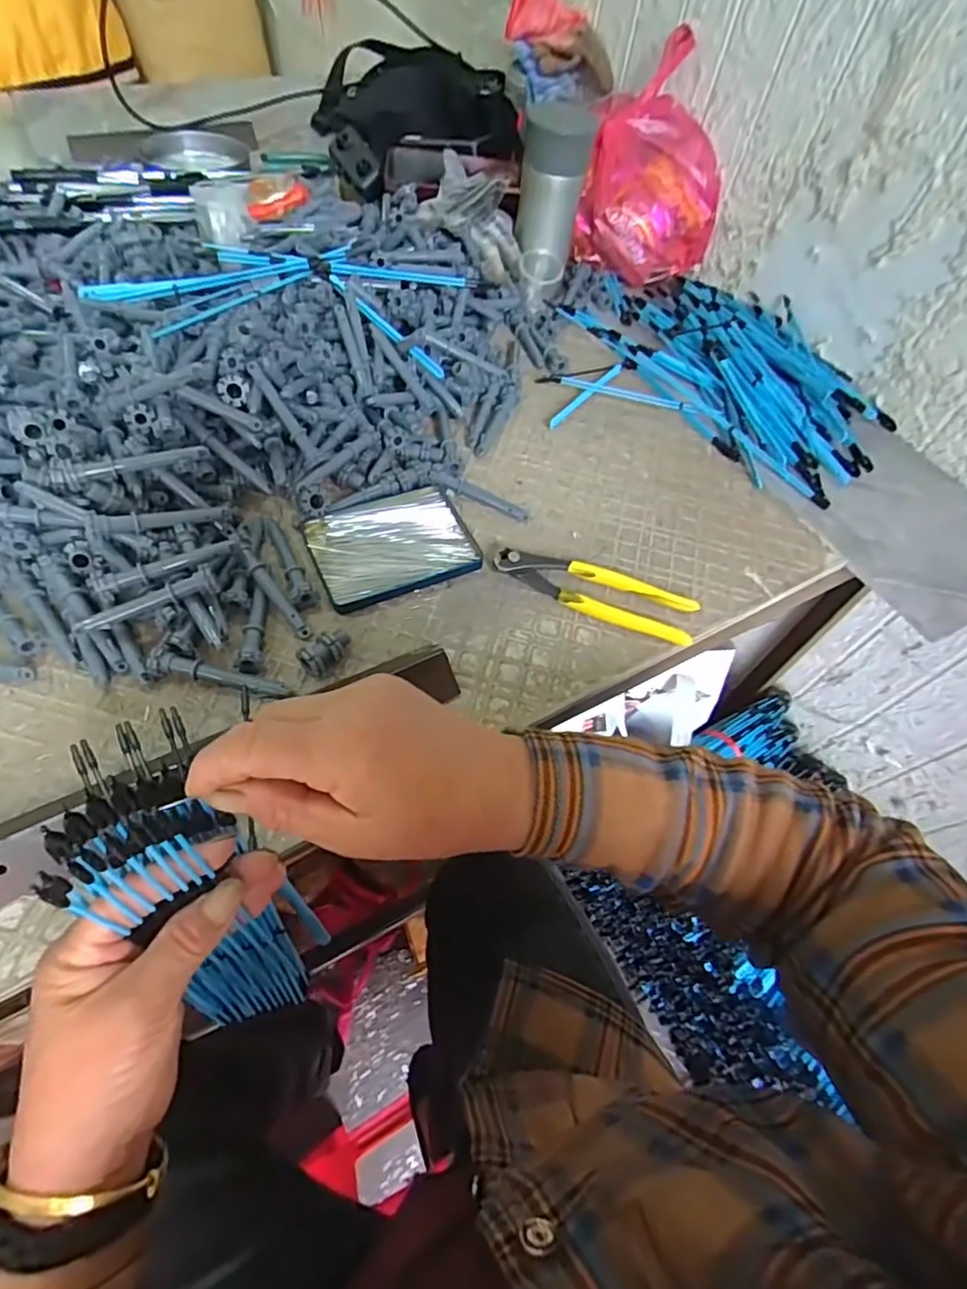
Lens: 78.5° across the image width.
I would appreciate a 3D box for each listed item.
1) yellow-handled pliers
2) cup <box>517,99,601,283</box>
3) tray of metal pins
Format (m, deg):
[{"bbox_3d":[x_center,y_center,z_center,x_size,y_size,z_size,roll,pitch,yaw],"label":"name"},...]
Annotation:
[{"bbox_3d":[0.091,-0.046,0.479,0.161,0.017,0.048,24,58,7],"label":"yellow-handled pliers"},{"bbox_3d":[0.074,-0.492,0.649,0.064,0.142,0.054,-3,59,-10],"label":"cup"},{"bbox_3d":[-0.076,-0.085,0.490,0.127,0.011,0.098,-19,62,-19],"label":"tray of metal pins"}]

